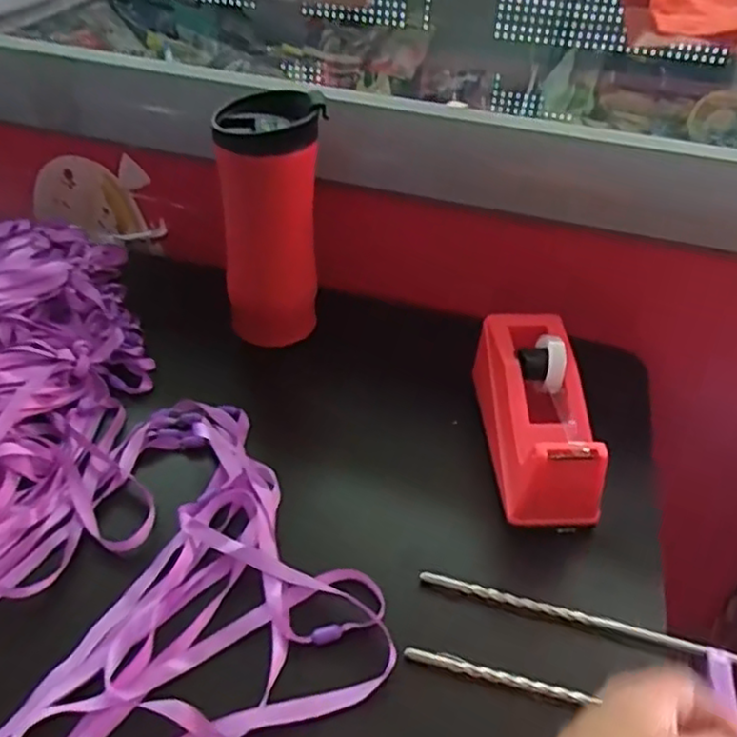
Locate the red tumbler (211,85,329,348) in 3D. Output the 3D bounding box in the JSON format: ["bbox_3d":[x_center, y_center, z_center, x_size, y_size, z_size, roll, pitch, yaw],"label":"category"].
[{"bbox_3d":[-0.076,-0.110,0.543,0.077,0.183,0.065,-3,42,-8],"label":"red tumbler"}]

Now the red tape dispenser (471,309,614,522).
[{"bbox_3d":[0.114,0.029,0.484,0.063,0.060,0.158,1,41,-4],"label":"red tape dispenser"}]

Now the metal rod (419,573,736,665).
[{"bbox_3d":[0.132,0.147,0.409,0.203,0.010,0.009,13,42,10],"label":"metal rod"}]

